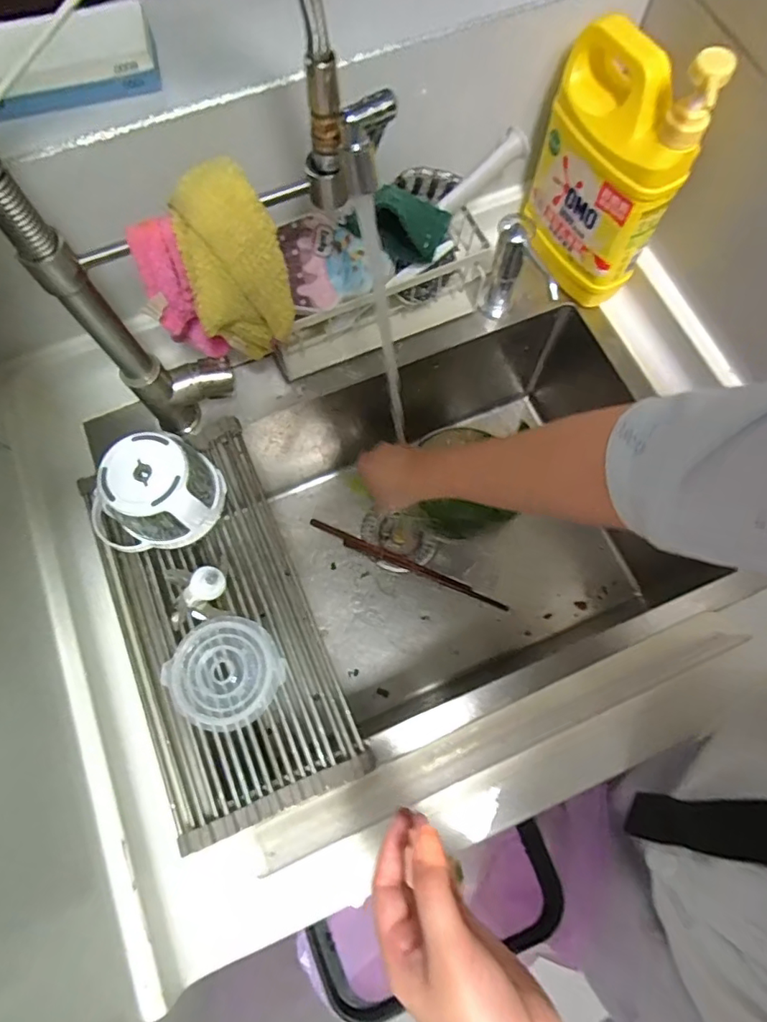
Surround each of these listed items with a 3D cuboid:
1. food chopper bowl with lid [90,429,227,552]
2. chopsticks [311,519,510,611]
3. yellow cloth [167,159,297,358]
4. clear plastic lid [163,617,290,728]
[{"bbox_3d":[-0.217,-0.016,0.511,0.113,0.088,0.089,-9,72,-2],"label":"food chopper bowl with lid"},{"bbox_3d":[0.033,0.074,0.752,0.293,0.007,0.018,22,74,8],"label":"chopsticks"},{"bbox_3d":[-0.117,-0.189,0.435,0.078,0.157,0.062,-16,72,-4],"label":"yellow cloth"},{"bbox_3d":[-0.145,0.149,0.497,0.097,0.017,0.096,0,72,1],"label":"clear plastic lid"}]

